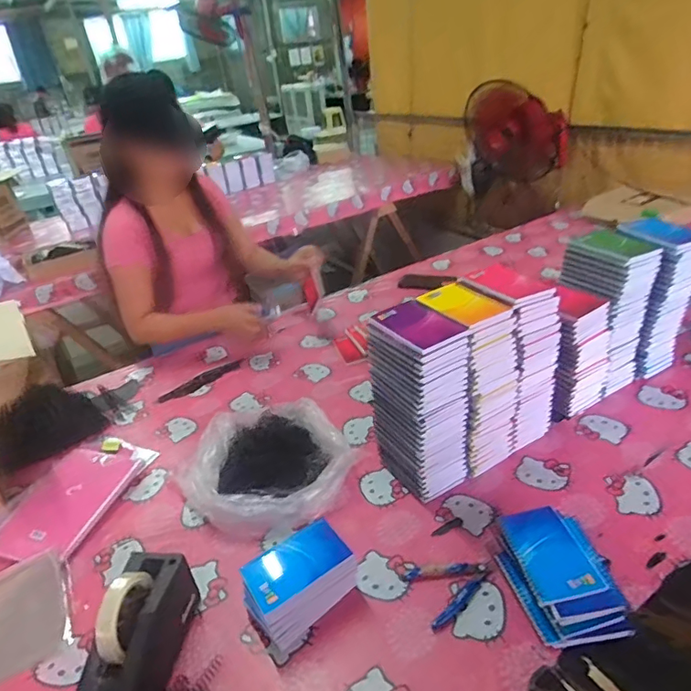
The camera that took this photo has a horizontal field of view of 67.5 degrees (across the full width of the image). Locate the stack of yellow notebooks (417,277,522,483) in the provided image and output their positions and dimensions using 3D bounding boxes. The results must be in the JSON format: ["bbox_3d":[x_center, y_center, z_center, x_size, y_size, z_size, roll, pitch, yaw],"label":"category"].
[{"bbox_3d":[0.206,0.058,0.866,0.112,0.291,0.149,-17,31,-17],"label":"stack of yellow notebooks"}]

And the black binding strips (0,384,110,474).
[{"bbox_3d":[-0.619,0.151,1.074,0.196,0.084,0.134,-20,32,-22],"label":"black binding strips"}]

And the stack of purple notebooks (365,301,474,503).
[{"bbox_3d":[0.118,0.096,0.823,0.098,0.294,0.128,-23,34,-26],"label":"stack of purple notebooks"}]

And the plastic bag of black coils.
[{"bbox_3d":[-0.135,0.199,0.889,0.259,0.105,0.246,-26,35,-30],"label":"plastic bag of black coils"}]

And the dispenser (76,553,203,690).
[{"bbox_3d":[-0.252,0.359,0.621,0.082,0.119,0.203,-1,30,10],"label":"dispenser"}]

